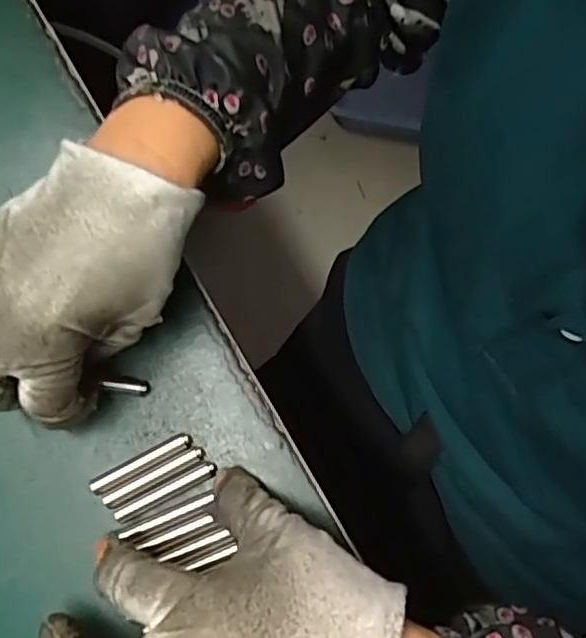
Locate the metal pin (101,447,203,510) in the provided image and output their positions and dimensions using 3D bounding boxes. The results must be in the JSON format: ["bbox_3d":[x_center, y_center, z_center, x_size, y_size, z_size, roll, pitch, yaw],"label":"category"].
[{"bbox_3d":[-0.064,0.072,0.288,0.049,0.004,0.007,-28,78,-5],"label":"metal pin"}]

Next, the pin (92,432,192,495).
[{"bbox_3d":[-0.069,0.066,0.291,0.049,0.005,0.008,-27,77,-5],"label":"pin"}]

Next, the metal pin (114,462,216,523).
[{"bbox_3d":[-0.058,0.078,0.284,0.049,0.004,0.007,-27,77,-5],"label":"metal pin"}]

